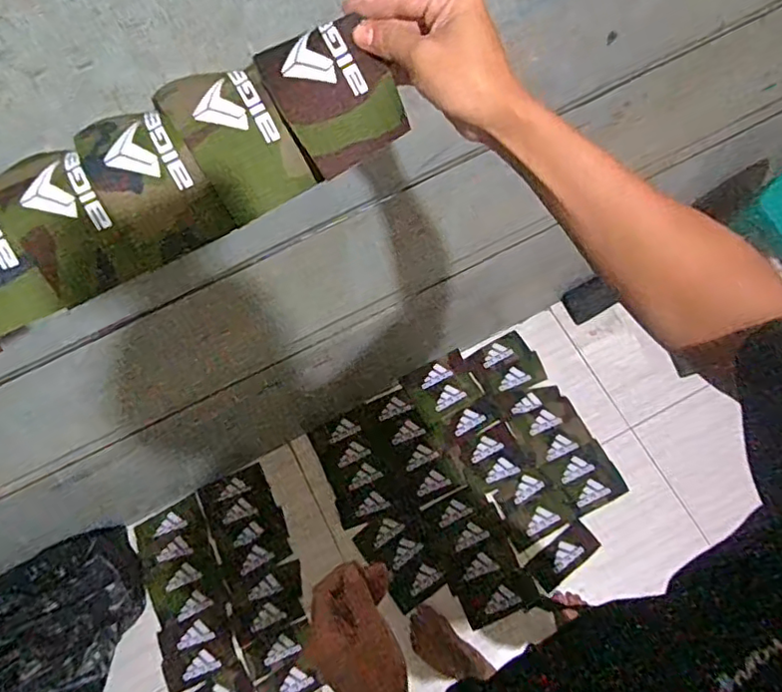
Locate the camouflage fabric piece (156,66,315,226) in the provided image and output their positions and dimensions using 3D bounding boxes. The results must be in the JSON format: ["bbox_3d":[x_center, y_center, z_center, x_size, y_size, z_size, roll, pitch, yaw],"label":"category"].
[{"bbox_3d":[-0.115,-0.150,0.444,0.073,0.049,0.097,-28,70,-8],"label":"camouflage fabric piece"}]

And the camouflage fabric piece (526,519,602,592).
[{"bbox_3d":[0.421,0.510,1.439,0.175,0.007,0.083,-38,72,-11],"label":"camouflage fabric piece"}]

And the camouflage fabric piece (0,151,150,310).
[{"bbox_3d":[-0.241,-0.094,0.436,0.065,0.038,0.121,-31,71,-9],"label":"camouflage fabric piece"}]

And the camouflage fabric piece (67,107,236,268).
[{"bbox_3d":[-0.184,-0.130,0.446,0.072,0.046,0.128,-31,71,-9],"label":"camouflage fabric piece"}]

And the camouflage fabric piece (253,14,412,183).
[{"bbox_3d":[-0.045,-0.188,0.434,0.081,0.056,0.096,-30,71,-8],"label":"camouflage fabric piece"}]

